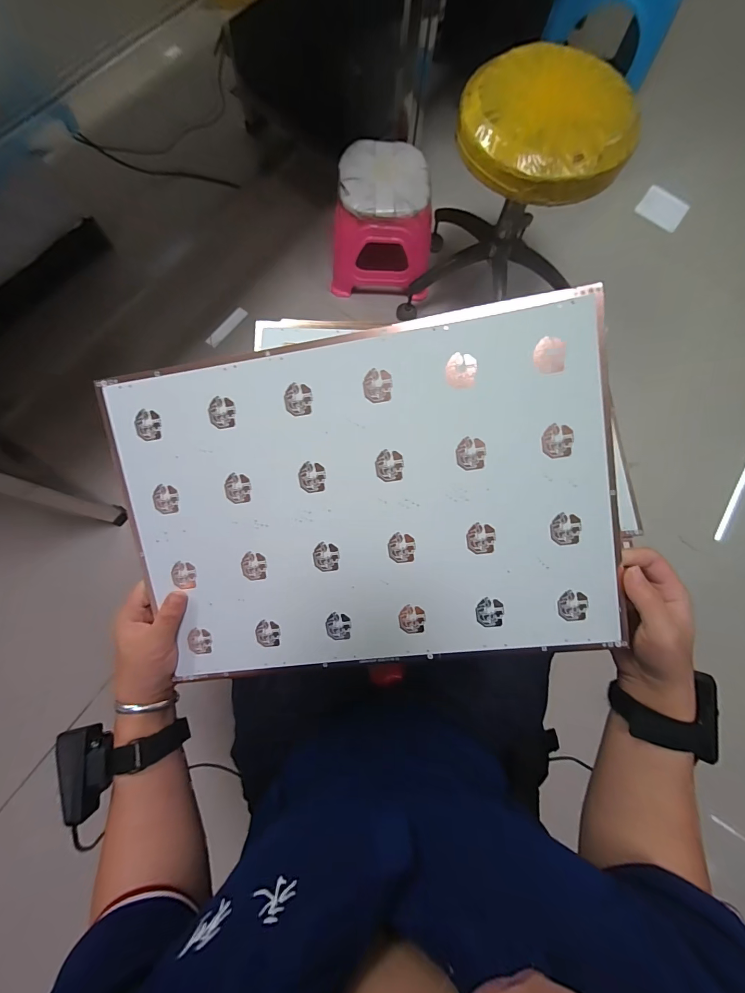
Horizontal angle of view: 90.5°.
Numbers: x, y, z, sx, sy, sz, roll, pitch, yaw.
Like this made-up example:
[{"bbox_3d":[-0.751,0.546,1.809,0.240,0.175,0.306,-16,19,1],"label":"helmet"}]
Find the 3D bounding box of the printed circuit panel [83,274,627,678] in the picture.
[{"bbox_3d":[-0.010,0.012,0.324,0.411,0.009,0.287,-8,97,7],"label":"printed circuit panel"}]

